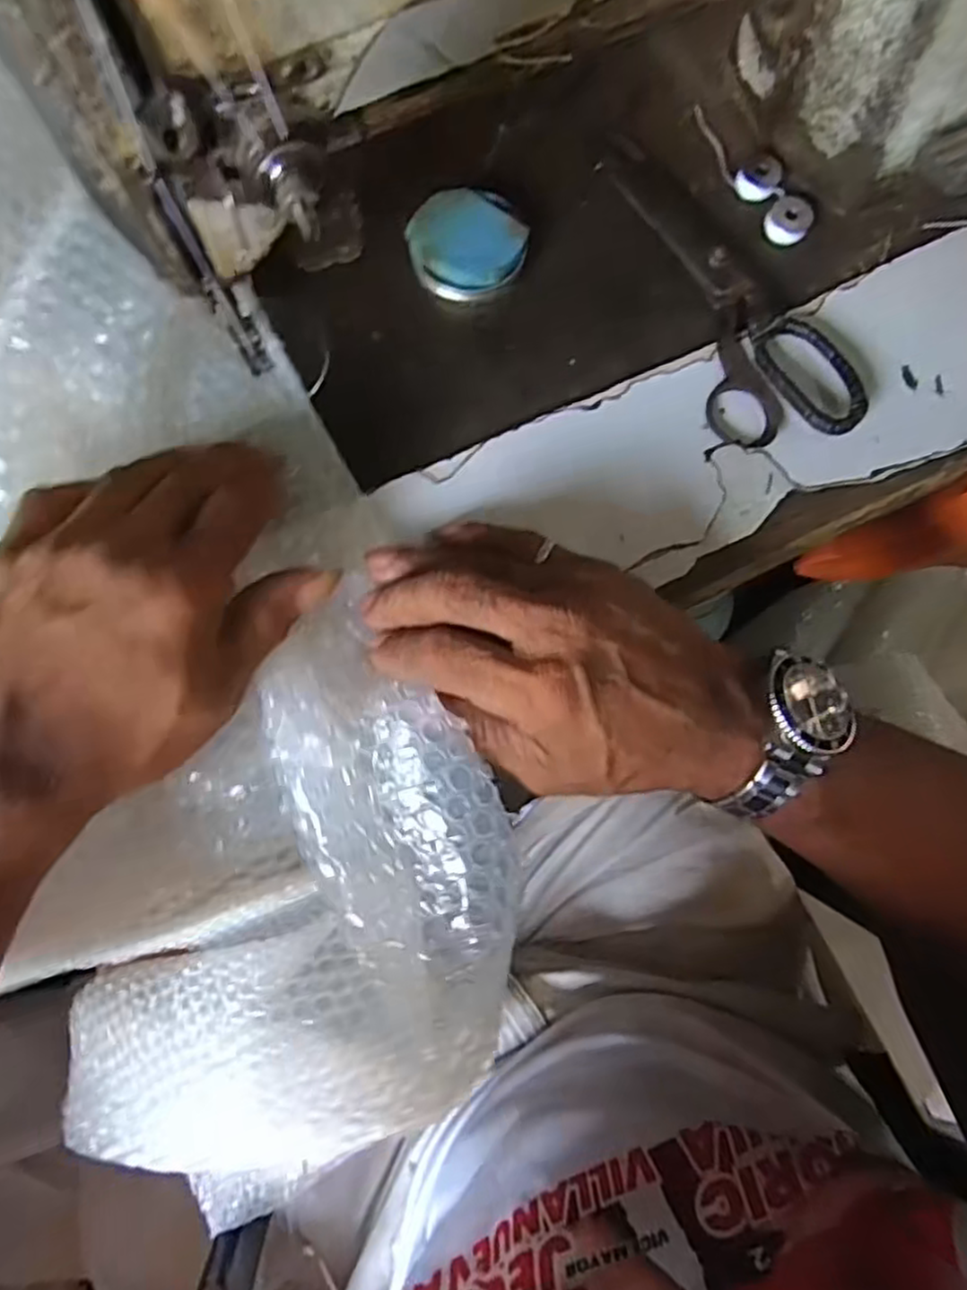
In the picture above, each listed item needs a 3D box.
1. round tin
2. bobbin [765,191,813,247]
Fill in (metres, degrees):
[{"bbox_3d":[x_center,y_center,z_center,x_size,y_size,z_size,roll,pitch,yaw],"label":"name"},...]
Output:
[{"bbox_3d":[-0.007,-0.193,0.344,0.054,0.015,0.051,0,78,0],"label":"round tin"},{"bbox_3d":[0.152,-0.211,0.354,0.021,0.011,0.019,27,79,5],"label":"bobbin"}]

